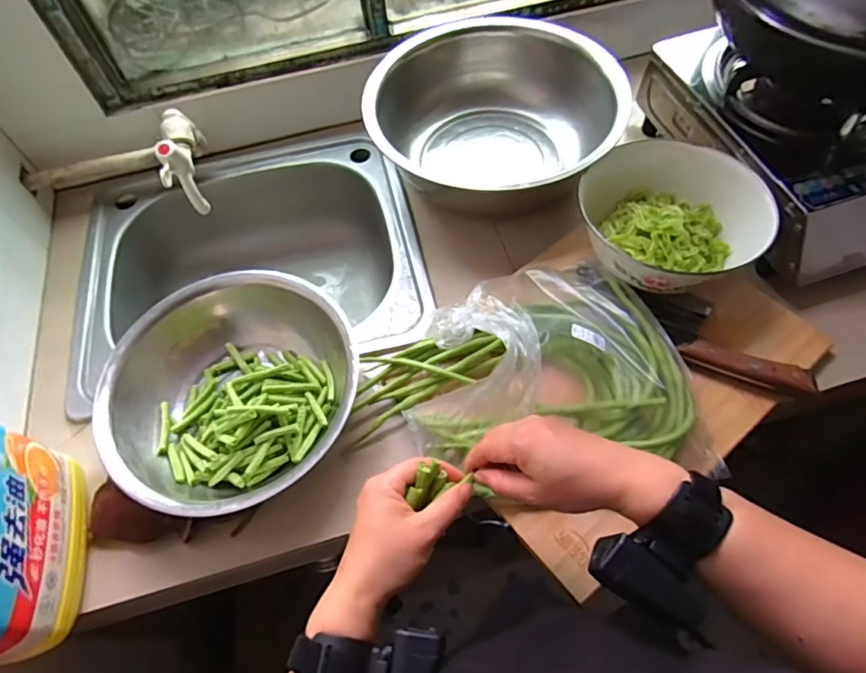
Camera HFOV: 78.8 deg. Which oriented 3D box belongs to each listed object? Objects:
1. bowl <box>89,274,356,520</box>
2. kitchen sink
[{"bbox_3d":[-0.207,0.051,0.547,0.244,0.084,0.241,-1,60,2],"label":"bowl"},{"bbox_3d":[-0.246,-0.084,0.776,0.441,0.163,0.410,-13,60,-5],"label":"kitchen sink"}]

